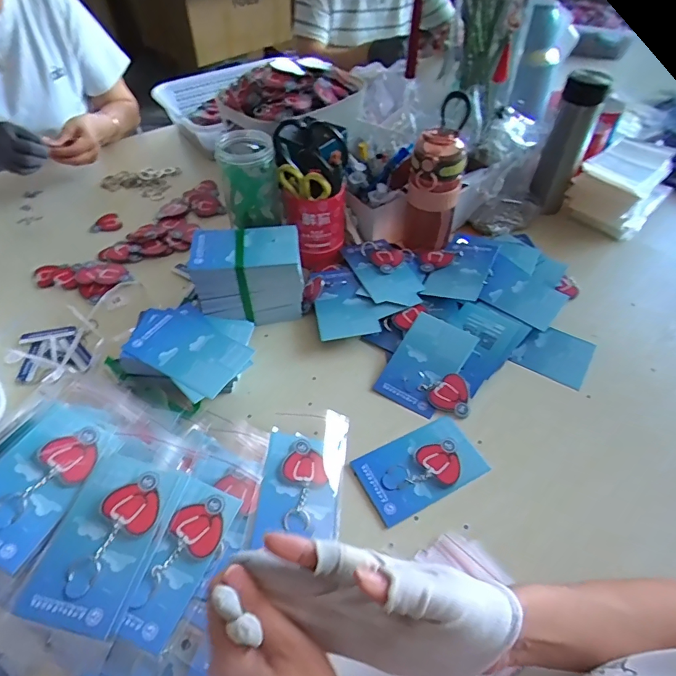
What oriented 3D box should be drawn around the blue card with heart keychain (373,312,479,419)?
[{"bbox_3d":[0.126,0.035,0.581,0.105,0.016,0.135,25,54,20],"label":"blue card with heart keychain"}]

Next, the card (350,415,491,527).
[{"bbox_3d":[0.090,0.138,0.500,0.133,0.007,0.080,-22,52,-18],"label":"card"}]

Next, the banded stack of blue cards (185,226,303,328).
[{"bbox_3d":[-0.117,-0.082,0.618,0.138,0.104,0.093,-7,49,-6],"label":"banded stack of blue cards"}]

